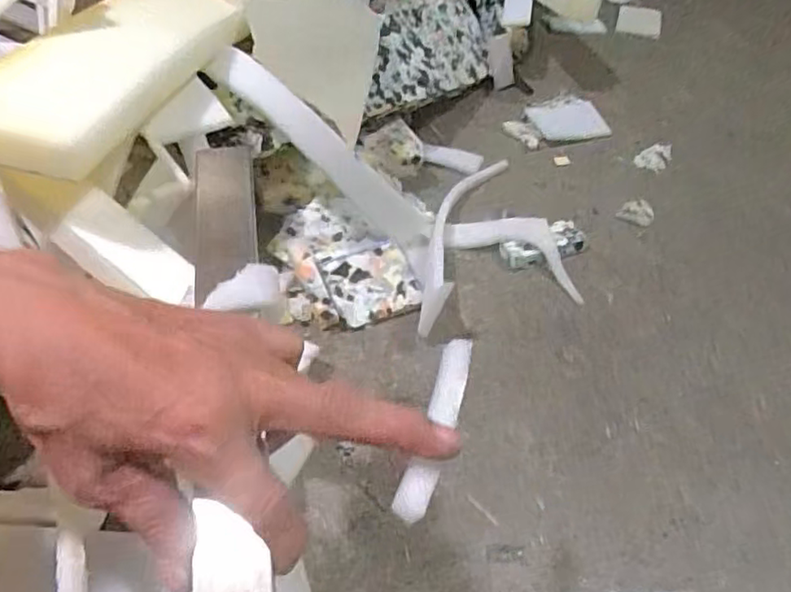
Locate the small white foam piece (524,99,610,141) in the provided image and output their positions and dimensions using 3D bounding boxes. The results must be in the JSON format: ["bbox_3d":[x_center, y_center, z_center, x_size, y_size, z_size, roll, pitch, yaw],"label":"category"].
[{"bbox_3d":[0.257,-0.263,0.958,0.115,0.020,0.085,-11,48,-16],"label":"small white foam piece"}]

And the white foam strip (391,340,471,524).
[{"bbox_3d":[0.019,0.053,0.272,0.014,0.007,0.092,15,46,10],"label":"white foam strip"}]

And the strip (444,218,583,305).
[{"bbox_3d":[0.146,-0.060,0.745,0.172,0.016,0.084,23,68,17],"label":"strip"}]

